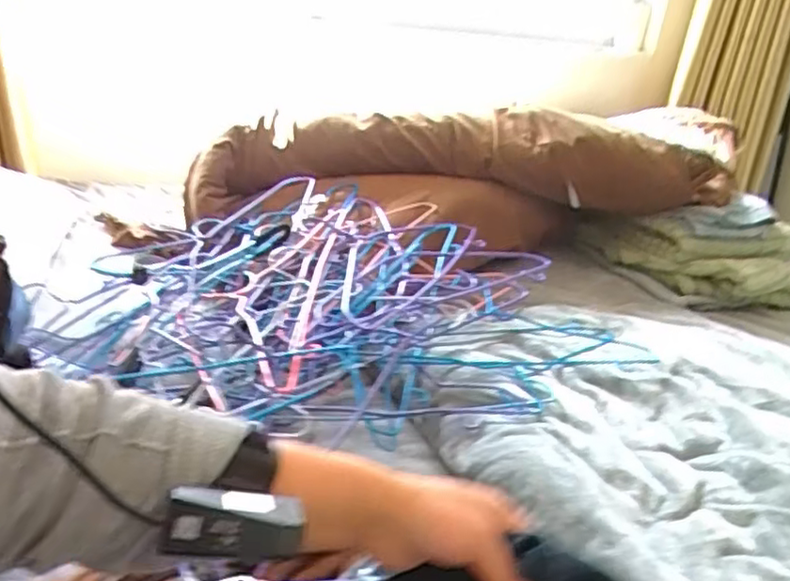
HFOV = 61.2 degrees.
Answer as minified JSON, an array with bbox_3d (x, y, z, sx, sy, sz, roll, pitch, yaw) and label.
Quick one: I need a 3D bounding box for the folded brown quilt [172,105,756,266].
[{"bbox_3d":[0.150,-0.204,1.202,0.974,0.221,0.268,5,25,-4],"label":"folded brown quilt"}]

